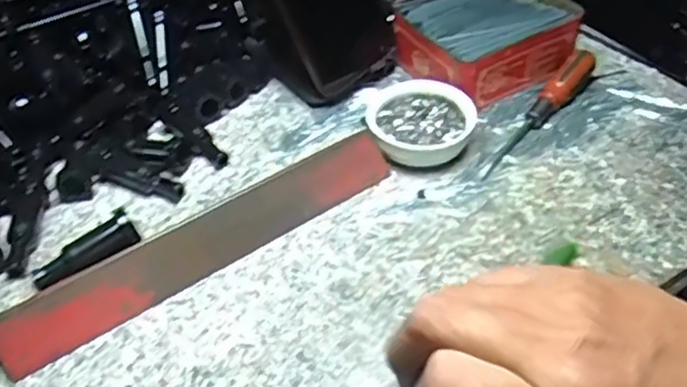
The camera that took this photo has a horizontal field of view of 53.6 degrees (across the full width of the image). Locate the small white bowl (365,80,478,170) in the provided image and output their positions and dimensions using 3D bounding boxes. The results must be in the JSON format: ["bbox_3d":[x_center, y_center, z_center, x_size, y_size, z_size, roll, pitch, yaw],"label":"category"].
[{"bbox_3d":[0.053,-0.047,0.477,0.073,0.028,0.067,-2,46,2],"label":"small white bowl"}]

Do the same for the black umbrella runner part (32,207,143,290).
[{"bbox_3d":[-0.157,0.036,0.412,0.064,0.018,0.017,-31,52,-23],"label":"black umbrella runner part"}]

